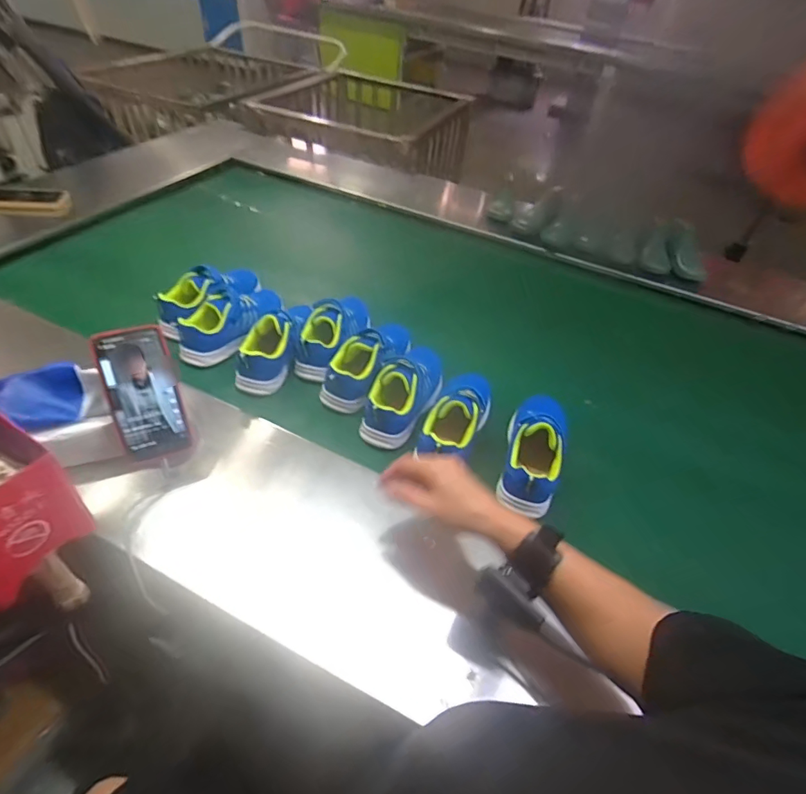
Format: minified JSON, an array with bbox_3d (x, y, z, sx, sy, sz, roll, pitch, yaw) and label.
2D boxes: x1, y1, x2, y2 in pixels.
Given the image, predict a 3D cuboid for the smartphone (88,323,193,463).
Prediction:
[{"bbox_3d":[-0.314,-0.005,0.572,0.078,0.157,0.009,-16,7,-20],"label":"smartphone"}]

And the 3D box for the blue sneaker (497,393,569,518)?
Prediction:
[{"bbox_3d":[0.189,0.059,0.671,0.078,0.079,0.195,15,47,9],"label":"blue sneaker"}]

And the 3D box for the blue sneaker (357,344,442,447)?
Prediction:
[{"bbox_3d":[0.002,-0.012,0.734,0.080,0.083,0.188,21,48,15],"label":"blue sneaker"}]

